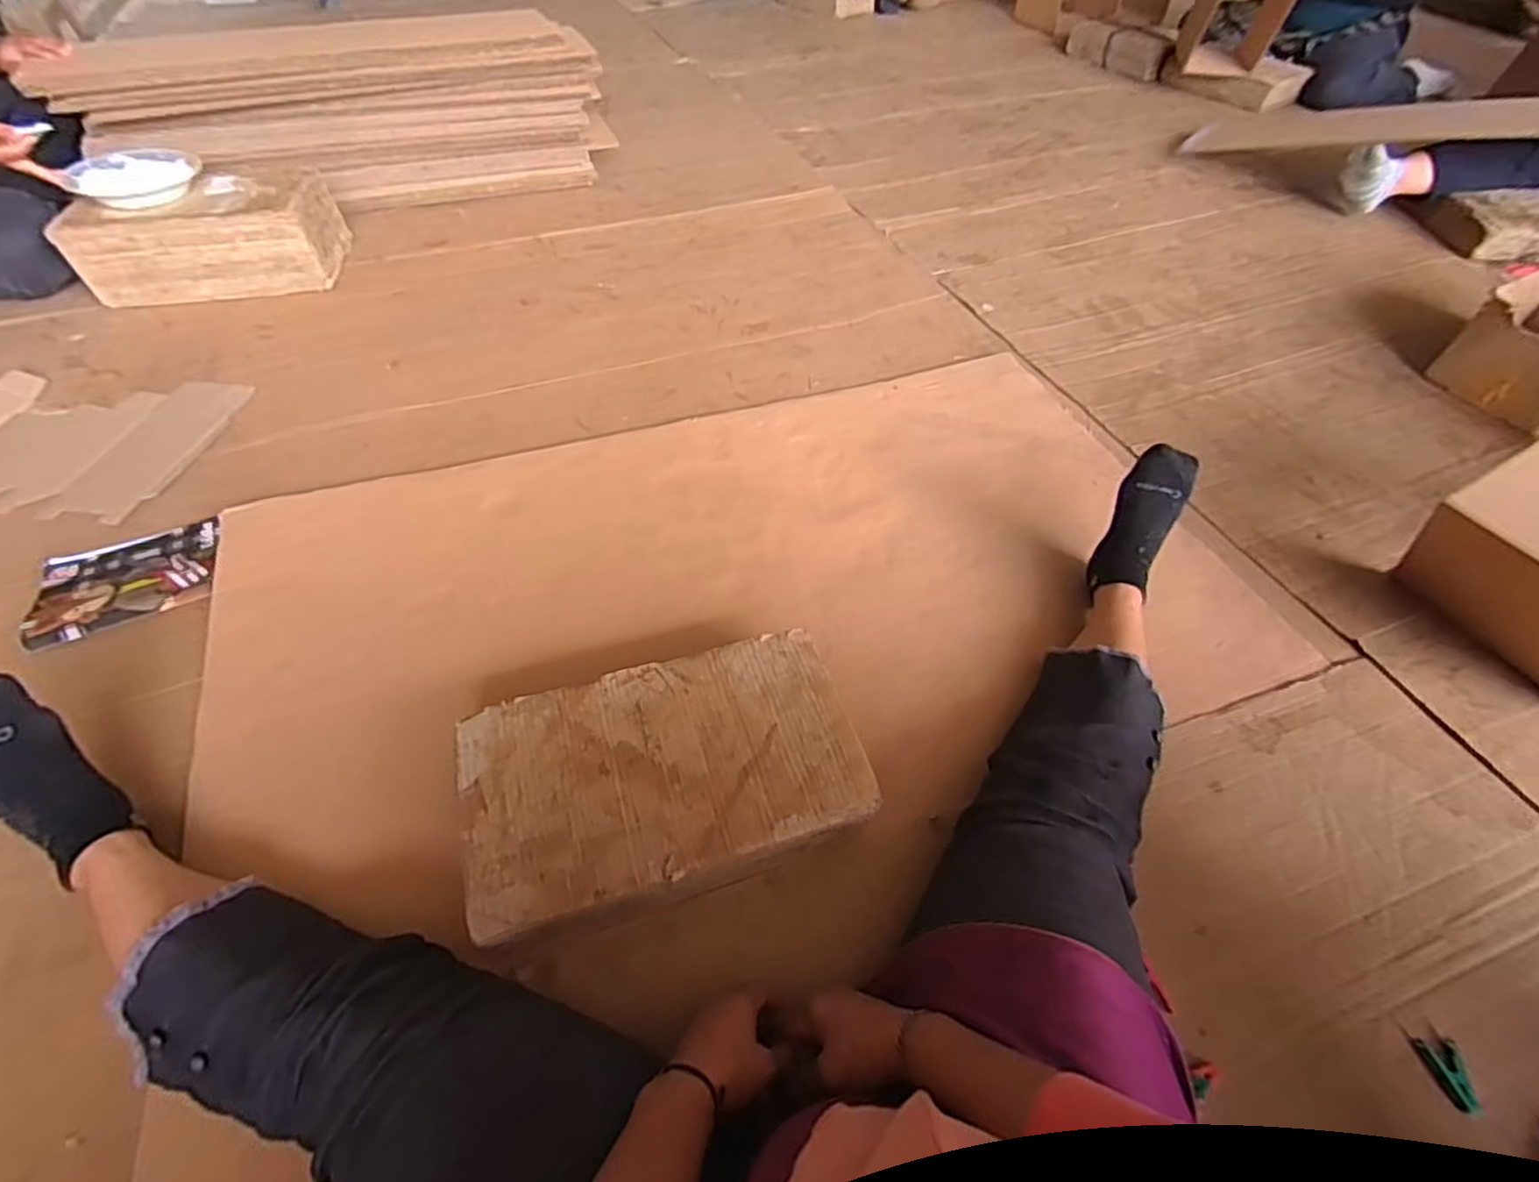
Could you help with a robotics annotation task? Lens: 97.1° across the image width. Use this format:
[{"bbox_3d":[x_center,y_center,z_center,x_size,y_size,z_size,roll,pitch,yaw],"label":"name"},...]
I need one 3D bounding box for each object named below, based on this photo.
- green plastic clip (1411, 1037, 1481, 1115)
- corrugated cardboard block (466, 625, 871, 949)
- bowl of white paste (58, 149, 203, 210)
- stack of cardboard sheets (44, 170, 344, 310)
[{"bbox_3d":[0.594,0.423,0.595,0.032,0.005,0.054,2,54,1],"label":"green plastic clip"},{"bbox_3d":[-0.100,0.187,0.681,0.368,0.087,0.224,-15,56,-11],"label":"corrugated cardboard block"},{"bbox_3d":[-1.147,-0.757,1.242,0.182,0.045,0.159,8,52,4],"label":"bowl of white paste"},{"bbox_3d":[-1.080,-0.695,1.326,0.420,0.156,0.221,-10,53,-10],"label":"stack of cardboard sheets"}]

